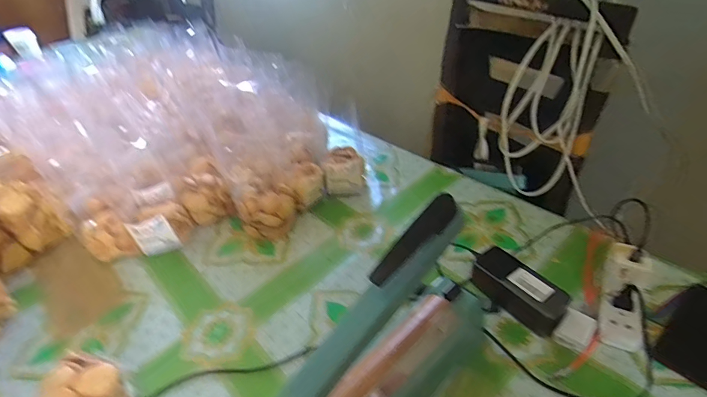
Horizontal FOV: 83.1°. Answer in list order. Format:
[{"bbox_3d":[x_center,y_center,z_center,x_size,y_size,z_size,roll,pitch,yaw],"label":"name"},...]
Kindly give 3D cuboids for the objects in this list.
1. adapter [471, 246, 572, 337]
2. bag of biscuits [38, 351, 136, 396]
[{"bbox_3d":[0.233,0.124,0.569,0.058,0.046,0.133,-26,42,-25],"label":"adapter"},{"bbox_3d":[-0.309,0.238,0.467,0.084,0.083,0.077,12,41,21],"label":"bag of biscuits"}]

